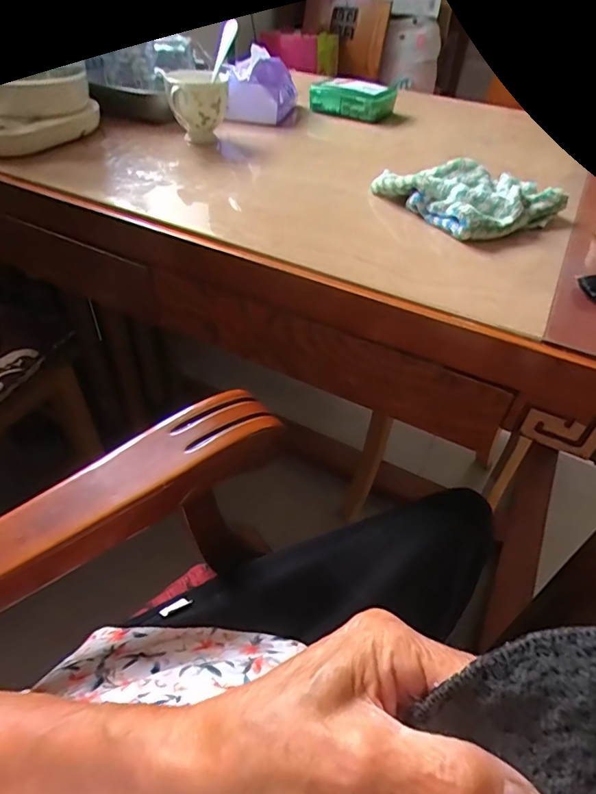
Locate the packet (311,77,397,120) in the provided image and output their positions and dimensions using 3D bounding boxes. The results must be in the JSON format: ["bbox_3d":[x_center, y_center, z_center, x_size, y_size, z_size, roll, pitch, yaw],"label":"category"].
[{"bbox_3d":[0.103,-0.518,0.826,0.128,0.042,0.118,20,47,15],"label":"packet"}]

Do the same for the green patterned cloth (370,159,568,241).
[{"bbox_3d":[0.191,-0.232,0.536,0.142,0.034,0.153,-24,51,-26],"label":"green patterned cloth"}]

